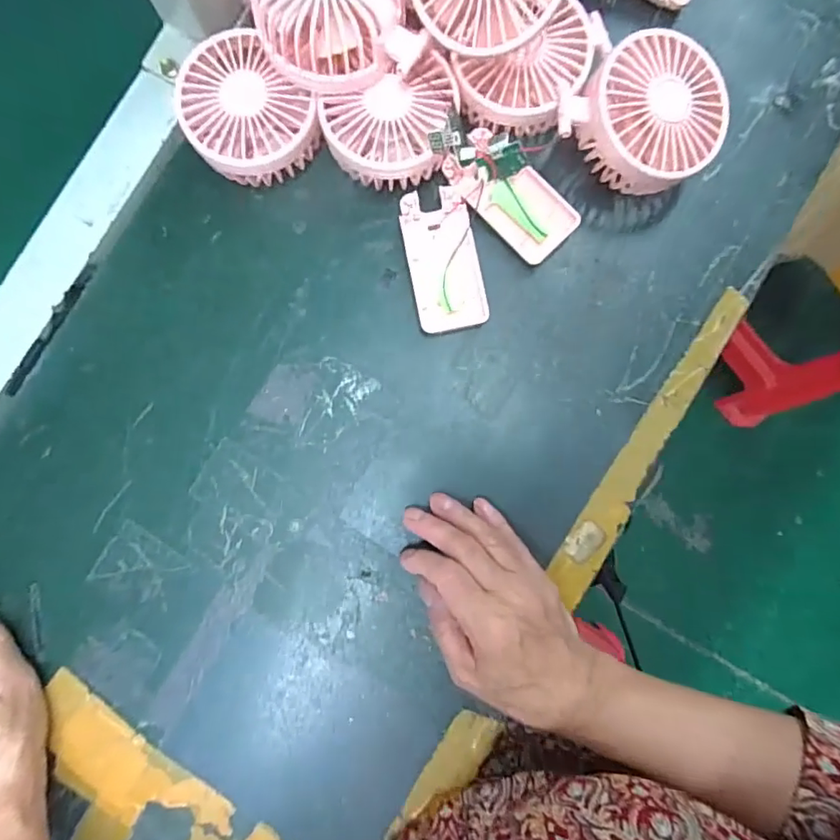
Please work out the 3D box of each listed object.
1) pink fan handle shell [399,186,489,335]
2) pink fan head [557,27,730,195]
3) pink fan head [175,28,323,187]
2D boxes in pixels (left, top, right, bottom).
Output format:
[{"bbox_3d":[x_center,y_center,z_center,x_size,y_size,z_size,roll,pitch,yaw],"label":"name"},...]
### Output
[{"bbox_3d":[0.015,-0.105,0.356,0.045,0.015,0.093,-12,86,0],"label":"pink fan handle shell"},{"bbox_3d":[0.142,-0.186,0.336,0.085,0.055,0.086,0,86,0],"label":"pink fan head"},{"bbox_3d":[-0.112,-0.195,0.347,0.072,0.044,0.085,-38,87,-2],"label":"pink fan head"}]

